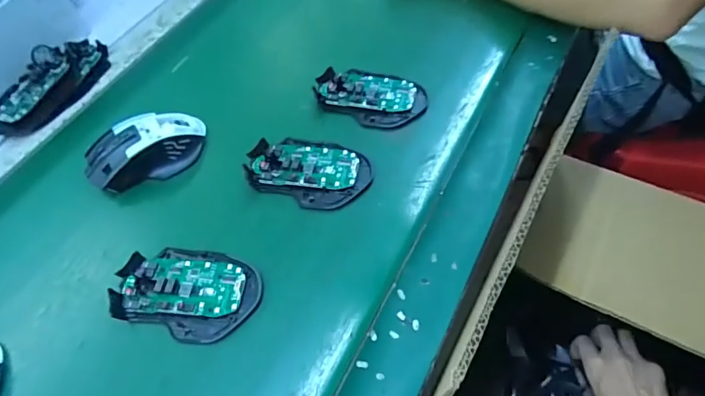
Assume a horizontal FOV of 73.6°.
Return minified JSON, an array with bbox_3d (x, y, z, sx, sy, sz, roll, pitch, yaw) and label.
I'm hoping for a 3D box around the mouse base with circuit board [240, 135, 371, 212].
[{"bbox_3d":[-0.041,-0.028,0.436,0.114,0.016,0.071,10,57,12],"label":"mouse base with circuit board"}]

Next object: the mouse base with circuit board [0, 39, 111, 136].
[{"bbox_3d":[-0.338,-0.134,0.526,0.067,0.038,0.154,20,60,19],"label":"mouse base with circuit board"}]

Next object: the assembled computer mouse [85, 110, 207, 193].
[{"bbox_3d":[-0.197,-0.047,0.454,0.111,0.034,0.066,-32,58,-16],"label":"assembled computer mouse"}]

